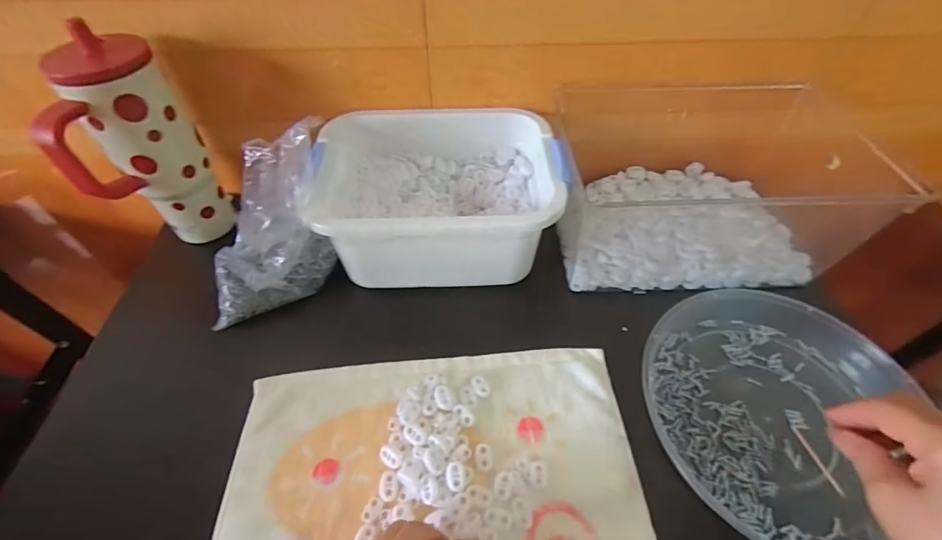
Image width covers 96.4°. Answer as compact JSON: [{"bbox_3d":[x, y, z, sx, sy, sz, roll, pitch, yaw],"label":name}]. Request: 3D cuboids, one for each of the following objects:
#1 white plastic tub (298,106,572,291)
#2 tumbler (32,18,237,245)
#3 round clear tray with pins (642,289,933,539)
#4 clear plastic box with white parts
[{"bbox_3d":[-0.037,-0.084,0.471,0.246,0.108,0.190,-1,52,-2],"label":"white plastic tub"},{"bbox_3d":[-0.331,-0.112,0.436,0.100,0.214,0.092,1,52,-1],"label":"tumbler"},{"bbox_3d":[0.266,0.118,0.371,0.223,0.037,0.234,28,56,19],"label":"round clear tray with pins"},{"bbox_3d":[0.264,-0.089,0.483,0.310,0.117,0.194,1,52,-1],"label":"clear plastic box with white parts"}]

